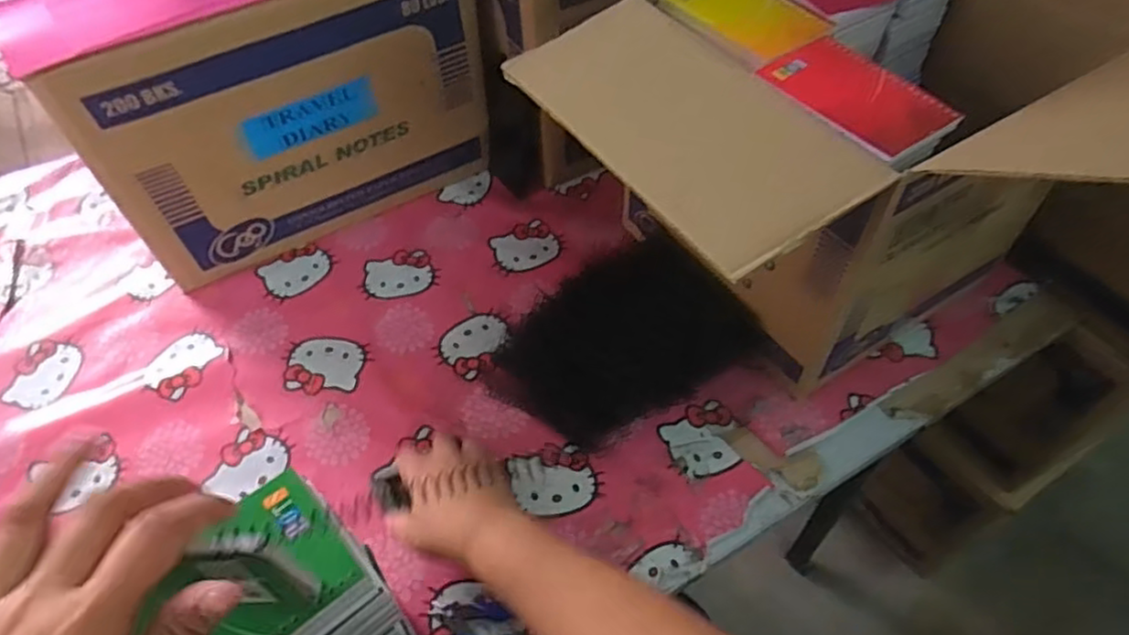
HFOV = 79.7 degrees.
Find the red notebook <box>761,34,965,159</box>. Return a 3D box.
[{"bbox_3d":[0.219,-0.166,0.505,0.074,0.011,0.133,-26,57,-17],"label":"red notebook"}]

